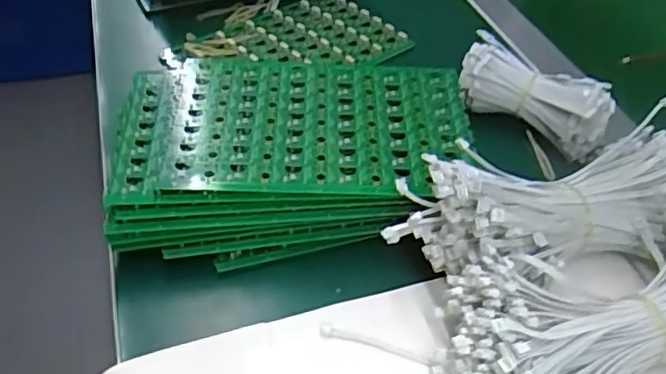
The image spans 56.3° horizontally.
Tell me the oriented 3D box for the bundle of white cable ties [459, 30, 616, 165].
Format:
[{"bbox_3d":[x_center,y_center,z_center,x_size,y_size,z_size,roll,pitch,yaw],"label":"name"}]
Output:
[{"bbox_3d":[0.140,-0.066,0.439,0.109,0.038,0.047,25,47,20],"label":"bundle of white cable ties"}]

